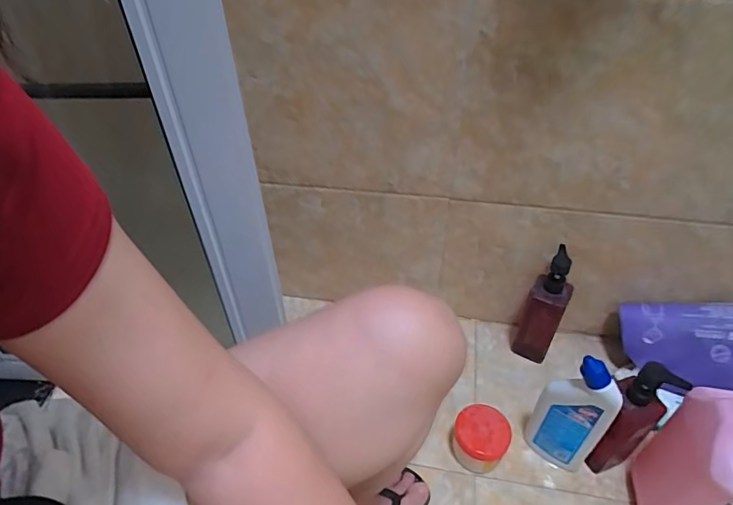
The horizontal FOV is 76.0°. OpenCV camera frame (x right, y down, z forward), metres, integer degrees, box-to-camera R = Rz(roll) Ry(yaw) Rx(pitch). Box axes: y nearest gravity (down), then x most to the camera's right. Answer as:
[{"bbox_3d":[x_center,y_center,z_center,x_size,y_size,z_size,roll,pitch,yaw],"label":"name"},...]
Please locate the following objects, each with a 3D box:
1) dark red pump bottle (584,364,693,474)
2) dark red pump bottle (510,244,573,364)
[{"bbox_3d":[0.322,0.208,0.576,0.060,0.198,0.050,9,44,11],"label":"dark red pump bottle"},{"bbox_3d":[0.253,0.079,0.668,0.053,0.192,0.040,20,47,21],"label":"dark red pump bottle"}]

